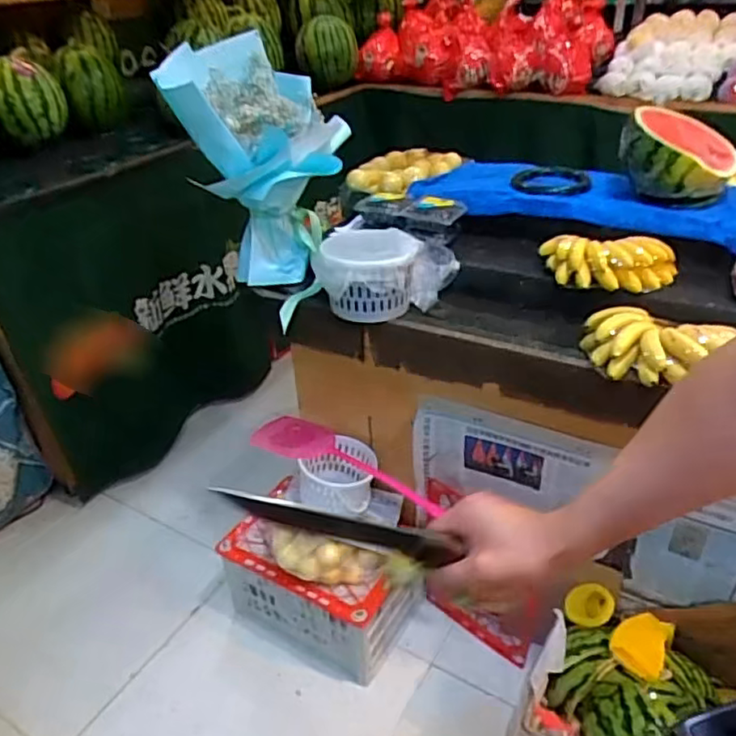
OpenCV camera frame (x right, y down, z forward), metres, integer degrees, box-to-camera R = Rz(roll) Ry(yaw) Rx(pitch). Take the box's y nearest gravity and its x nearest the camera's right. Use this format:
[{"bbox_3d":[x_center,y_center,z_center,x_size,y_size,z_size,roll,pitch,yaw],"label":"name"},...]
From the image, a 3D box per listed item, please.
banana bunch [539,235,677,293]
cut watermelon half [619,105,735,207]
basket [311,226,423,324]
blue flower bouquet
[{"bbox_3d":[0.403,-0.176,1.071,0.210,0.063,0.105,8,35,15],"label":"banana bunch"},{"bbox_3d":[0.552,-0.369,1.139,0.190,0.154,0.181,12,36,20],"label":"cut watermelon half"},{"bbox_3d":[-0.007,-0.174,1.169,0.203,0.119,0.161,-2,33,-1],"label":"basket"},{"bbox_3d":[-0.197,-0.386,1.237,0.269,0.421,0.284,14,37,23],"label":"blue flower bouquet"}]

